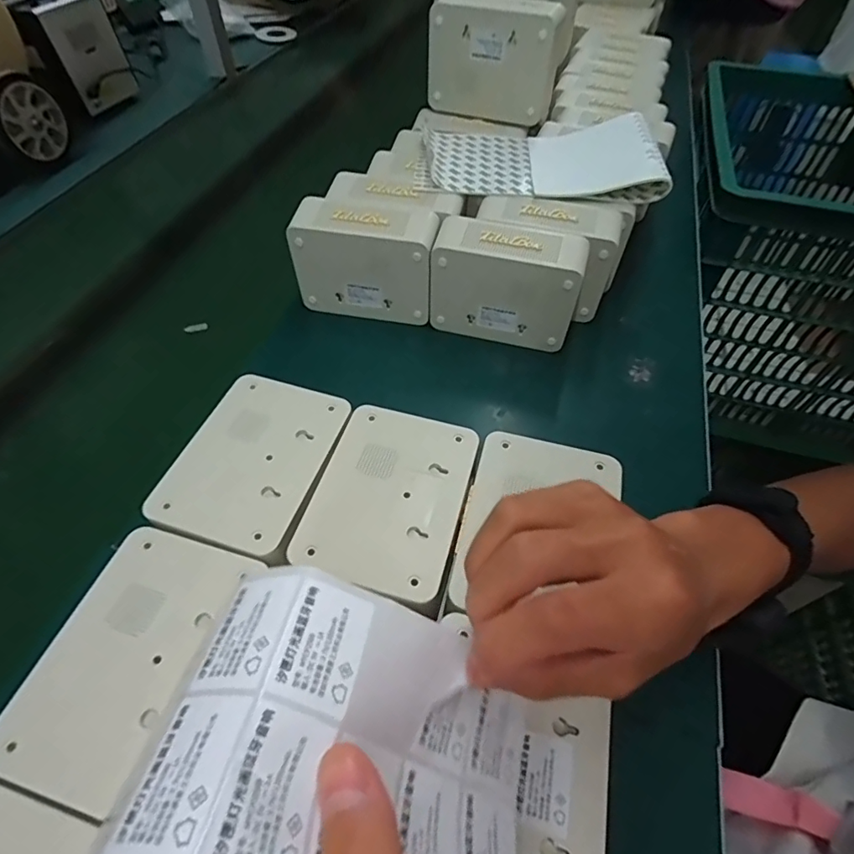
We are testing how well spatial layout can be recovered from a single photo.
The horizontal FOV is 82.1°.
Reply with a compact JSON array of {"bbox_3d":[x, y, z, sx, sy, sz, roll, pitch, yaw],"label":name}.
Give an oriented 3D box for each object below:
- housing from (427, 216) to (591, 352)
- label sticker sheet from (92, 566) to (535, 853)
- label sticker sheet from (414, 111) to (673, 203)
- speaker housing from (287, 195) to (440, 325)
[{"bbox_3d":[0.079,-0.141,0.496,0.142,0.114,0.059,13,54,9],"label":"housing"},{"bbox_3d":[-0.017,0.116,0.172,0.139,0.027,0.094,35,40,-20],"label":"label sticker sheet"},{"bbox_3d":[0.114,-0.282,0.533,0.242,0.063,0.133,2,53,1],"label":"label sticker sheet"},{"bbox_3d":[-0.061,-0.166,0.516,0.138,0.116,0.052,10,54,6],"label":"speaker housing"}]

